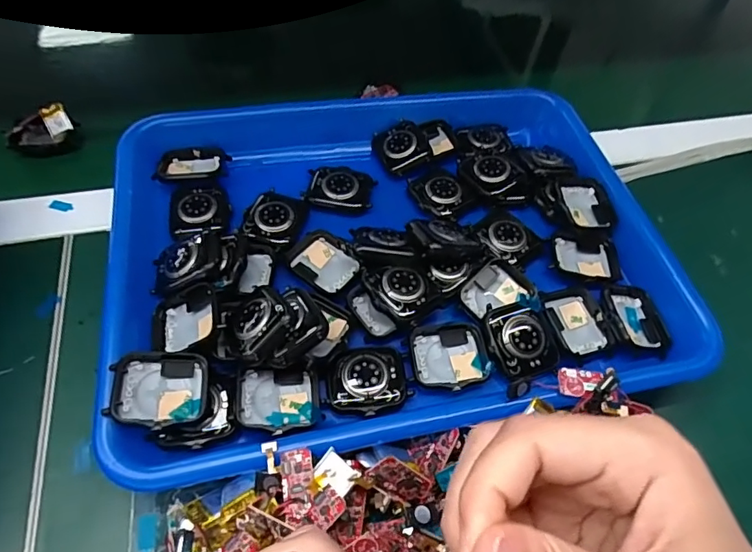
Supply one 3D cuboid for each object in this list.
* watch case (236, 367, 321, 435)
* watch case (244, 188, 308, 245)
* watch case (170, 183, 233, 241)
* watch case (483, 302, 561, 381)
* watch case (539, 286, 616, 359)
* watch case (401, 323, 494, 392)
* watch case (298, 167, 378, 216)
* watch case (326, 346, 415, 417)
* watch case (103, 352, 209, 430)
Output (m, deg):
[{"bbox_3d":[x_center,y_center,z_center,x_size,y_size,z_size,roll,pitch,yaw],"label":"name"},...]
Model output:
[{"bbox_3d":[-0.050,0.063,0.257,0.041,0.008,0.035,1,49,-23],"label":"watch case"},{"bbox_3d":[-0.065,-0.037,0.322,0.034,0.009,0.040,16,55,7],"label":"watch case"},{"bbox_3d":[-0.112,-0.043,0.320,0.037,0.012,0.040,-9,56,-10],"label":"watch case"},{"bbox_3d":[0.082,0.036,0.283,0.036,0.015,0.039,-16,57,-15],"label":"watch case"},{"bbox_3d":[0.117,0.026,0.297,0.037,0.011,0.044,-14,57,-13],"label":"watch case"},{"bbox_3d":[0.039,0.045,0.280,0.044,0.008,0.038,-13,57,-13],"label":"watch case"},{"bbox_3d":[-0.025,-0.058,0.342,0.045,0.009,0.035,11,55,4],"label":"watch case"},{"bbox_3d":[-0.004,0.055,0.266,0.041,0.008,0.034,-10,56,-11],"label":"watch case"},{"bbox_3d":[-0.105,0.054,0.242,0.040,0.011,0.036,12,57,-31],"label":"watch case"}]

